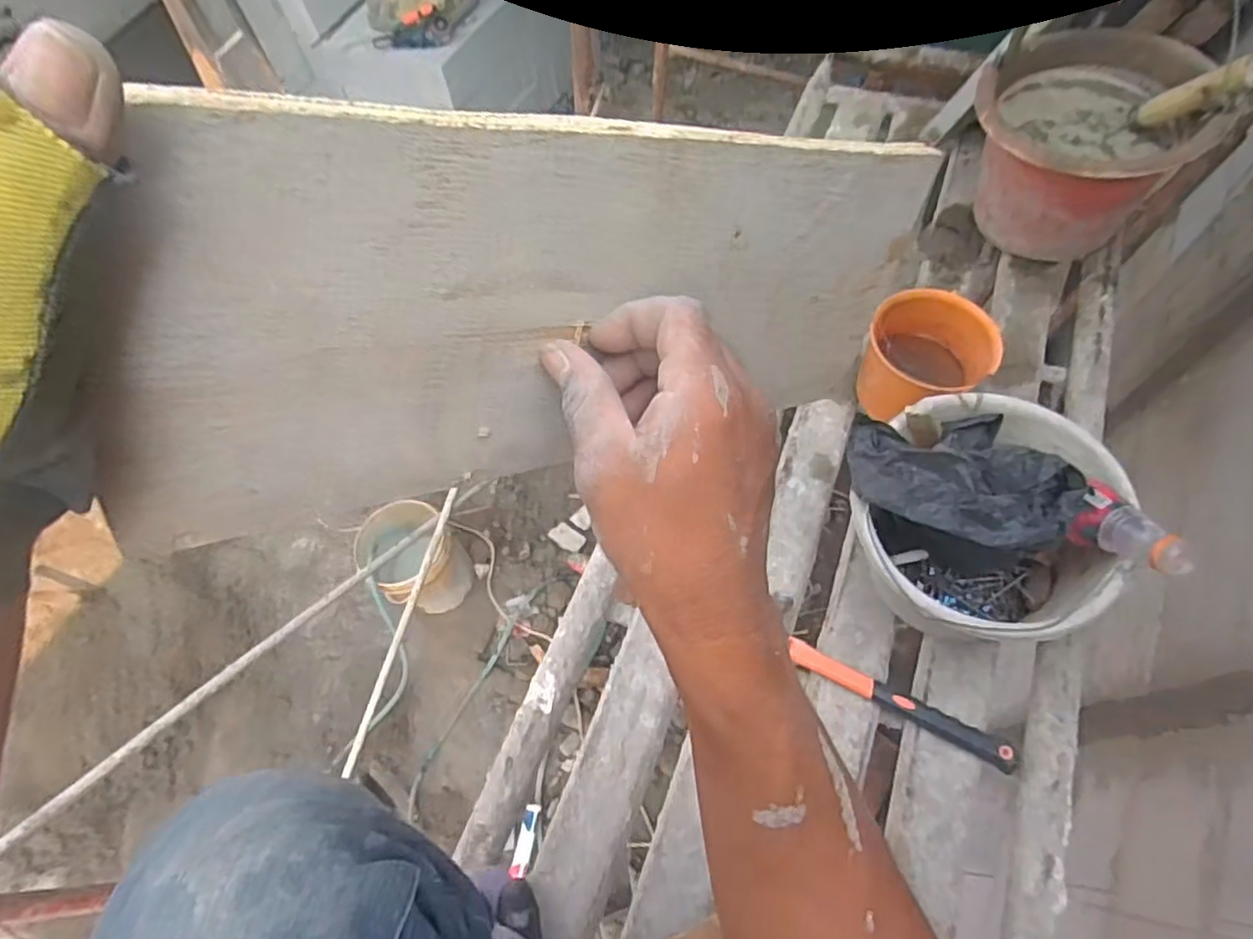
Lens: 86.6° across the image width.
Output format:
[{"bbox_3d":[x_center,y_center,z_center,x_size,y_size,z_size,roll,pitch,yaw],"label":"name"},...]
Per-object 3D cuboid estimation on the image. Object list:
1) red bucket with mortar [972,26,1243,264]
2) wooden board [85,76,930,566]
[{"bbox_3d":[0.611,-0.429,0.920,0.290,0.206,0.260,-41,68,-16],"label":"red bucket with mortar"},{"bbox_3d":[-0.005,-0.069,0.294,0.374,0.149,0.009,-14,46,-31],"label":"wooden board"}]

